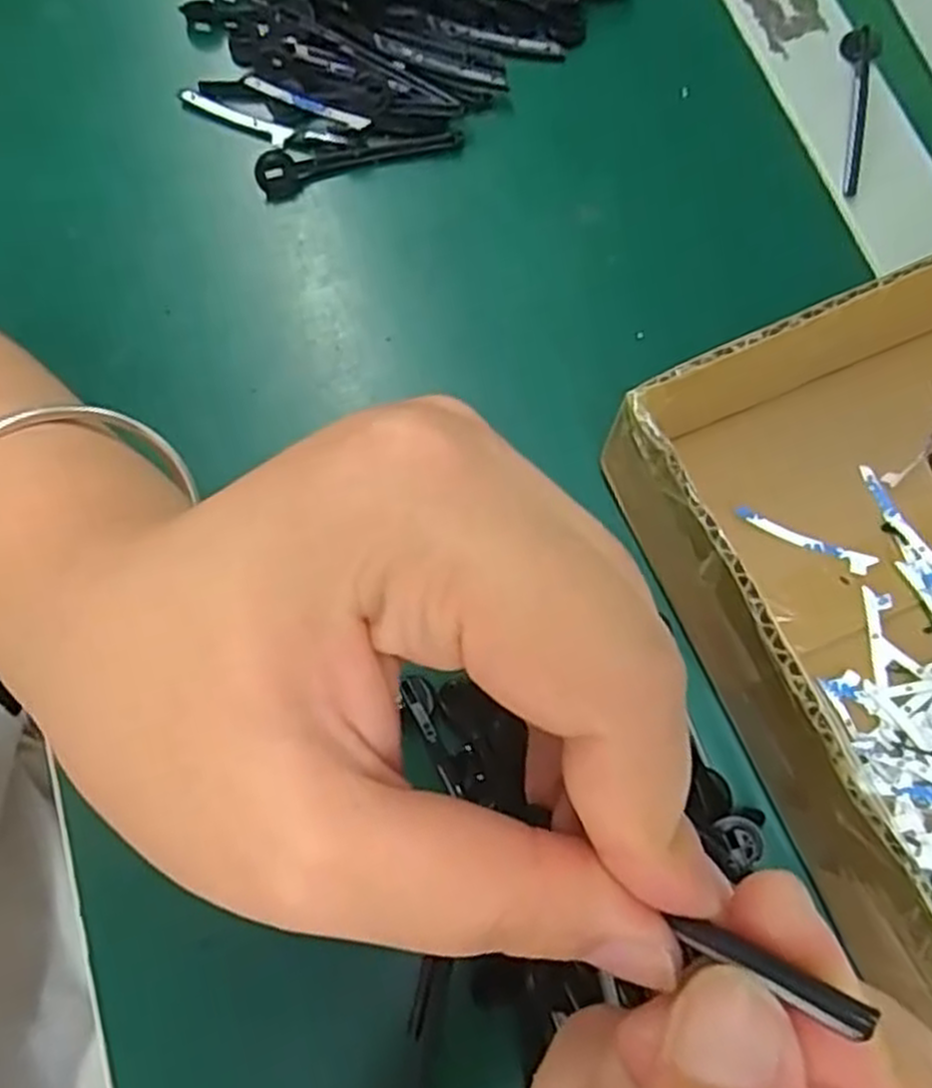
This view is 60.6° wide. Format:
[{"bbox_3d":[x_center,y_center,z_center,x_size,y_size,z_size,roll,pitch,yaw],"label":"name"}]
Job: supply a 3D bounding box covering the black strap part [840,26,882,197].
[{"bbox_3d":[0.141,-0.158,0.288,0.012,0.008,0.068,11,74,4],"label":"black strap part"}]

